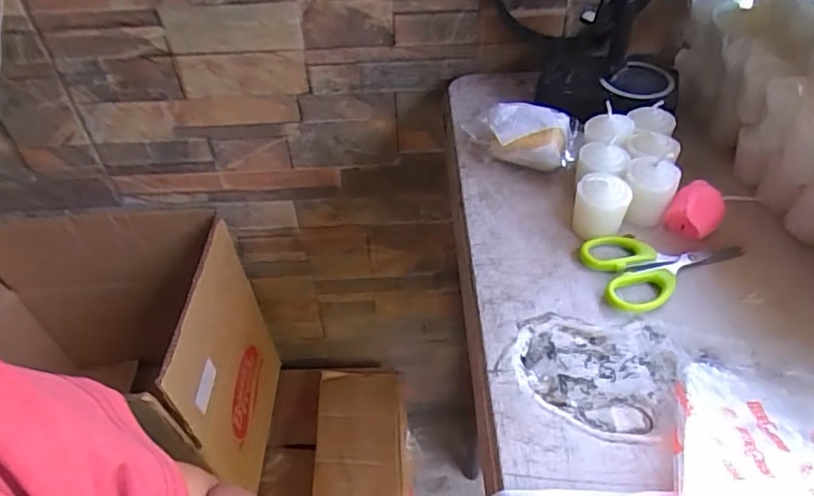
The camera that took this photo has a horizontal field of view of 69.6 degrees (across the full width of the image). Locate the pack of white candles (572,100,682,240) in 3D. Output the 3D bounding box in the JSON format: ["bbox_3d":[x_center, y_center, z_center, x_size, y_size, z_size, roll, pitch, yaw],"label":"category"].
[{"bbox_3d":[0.171,-0.064,0.460,0.073,0.048,0.135,10,47,13],"label":"pack of white candles"}]

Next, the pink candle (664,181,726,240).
[{"bbox_3d":[0.210,-0.027,0.426,0.032,0.035,0.031,31,54,29],"label":"pink candle"}]

